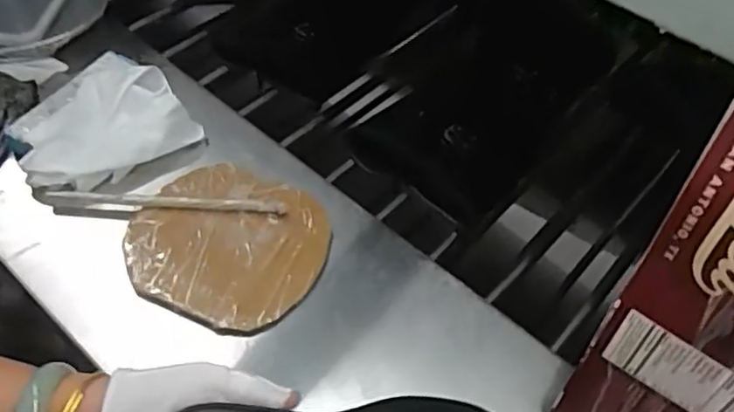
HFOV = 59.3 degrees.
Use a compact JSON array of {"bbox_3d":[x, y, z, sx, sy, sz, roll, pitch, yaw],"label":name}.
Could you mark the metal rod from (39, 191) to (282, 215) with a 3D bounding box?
[{"bbox_3d":[-0.173,-0.004,0.537,0.207,0.007,0.013,3,52,-3],"label":"metal rod"}]

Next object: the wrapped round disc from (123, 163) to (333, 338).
[{"bbox_3d":[-0.113,0.030,0.526,0.154,0.016,0.145,2,52,-3],"label":"wrapped round disc"}]

